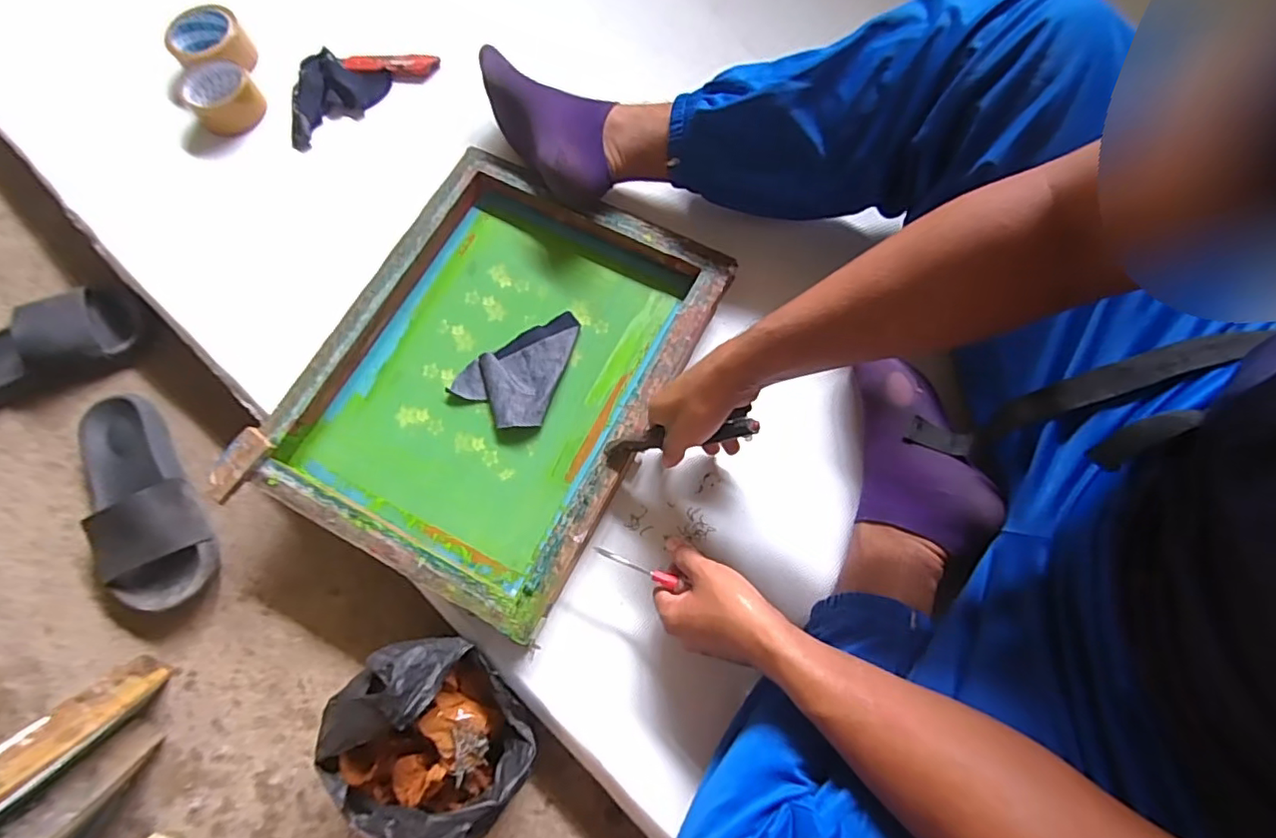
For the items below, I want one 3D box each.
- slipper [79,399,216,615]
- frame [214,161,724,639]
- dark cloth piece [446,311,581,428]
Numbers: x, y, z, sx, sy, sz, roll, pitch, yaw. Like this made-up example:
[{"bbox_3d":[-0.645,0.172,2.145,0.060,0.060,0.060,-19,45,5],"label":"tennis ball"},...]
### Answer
[{"bbox_3d":[-0.586,0.098,0.688,0.111,0.060,0.265,-32,74,-7],"label":"slipper"},{"bbox_3d":[-0.157,-0.055,0.661,0.366,0.048,0.463,27,76,10],"label":"frame"},{"bbox_3d":[-0.140,-0.066,0.672,0.112,0.017,0.146,19,75,8],"label":"dark cloth piece"}]

